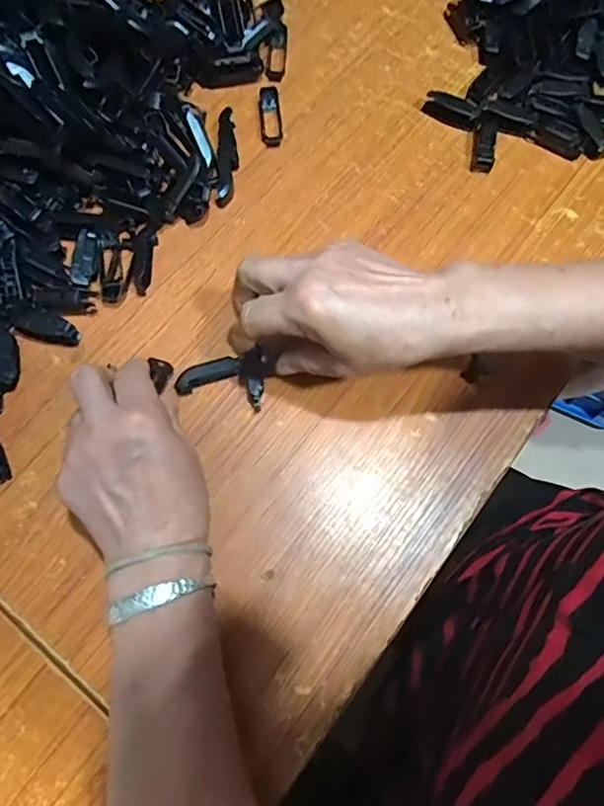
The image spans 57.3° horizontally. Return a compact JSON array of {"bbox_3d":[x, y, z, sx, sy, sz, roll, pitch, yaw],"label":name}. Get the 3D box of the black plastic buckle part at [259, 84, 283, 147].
[{"bbox_3d":[-0.029,-0.254,0.485,0.019,0.008,0.063,-6,72,-2],"label":"black plastic buckle part"}]

